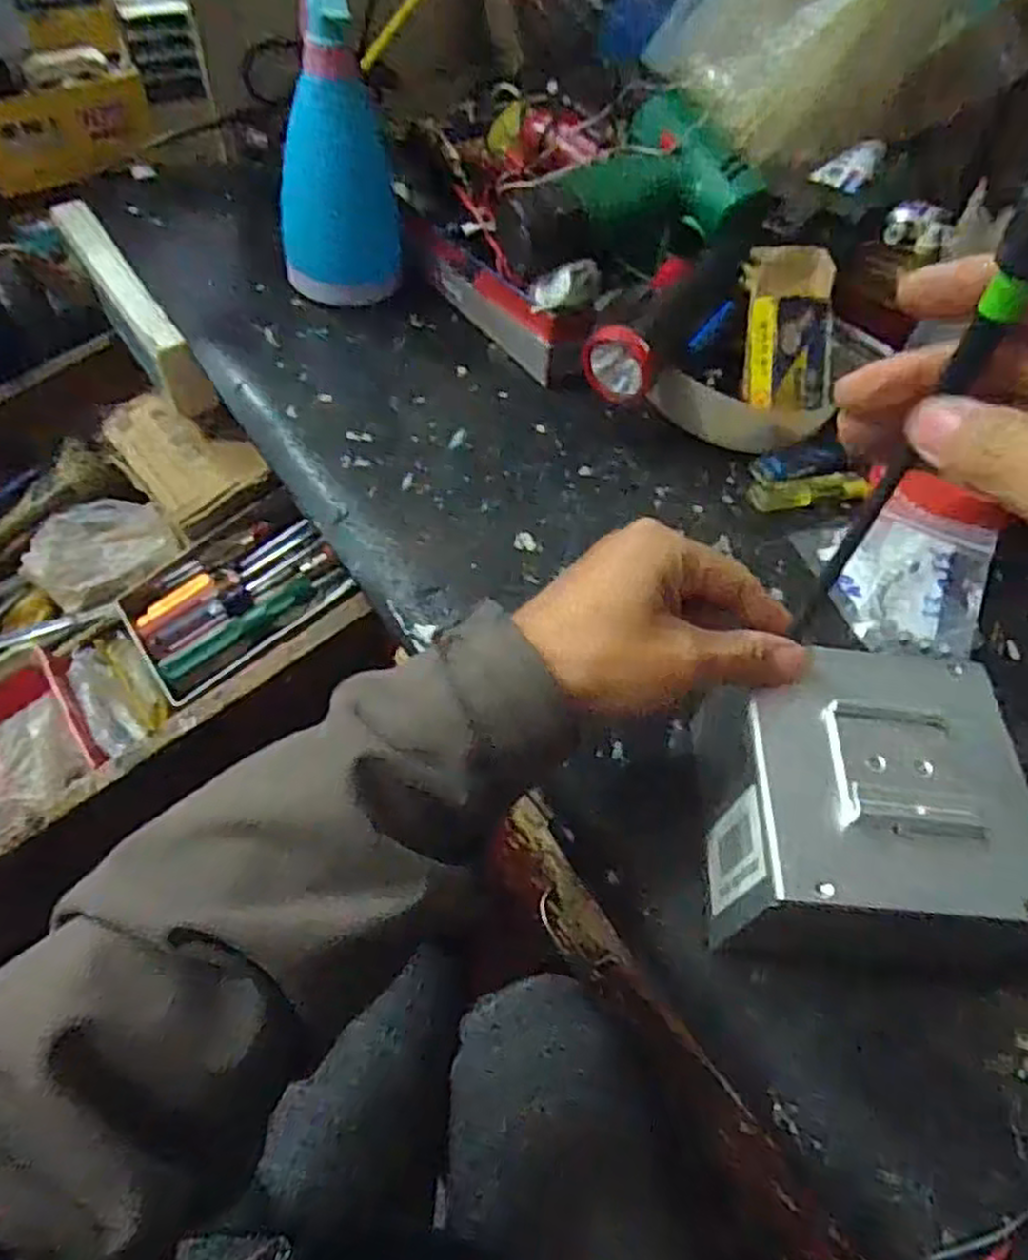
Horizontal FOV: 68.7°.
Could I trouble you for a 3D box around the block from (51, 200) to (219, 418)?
[{"bbox_3d":[-0.288,-0.242,0.557,0.033,0.048,0.240,-29,63,-22],"label":"block"}]

